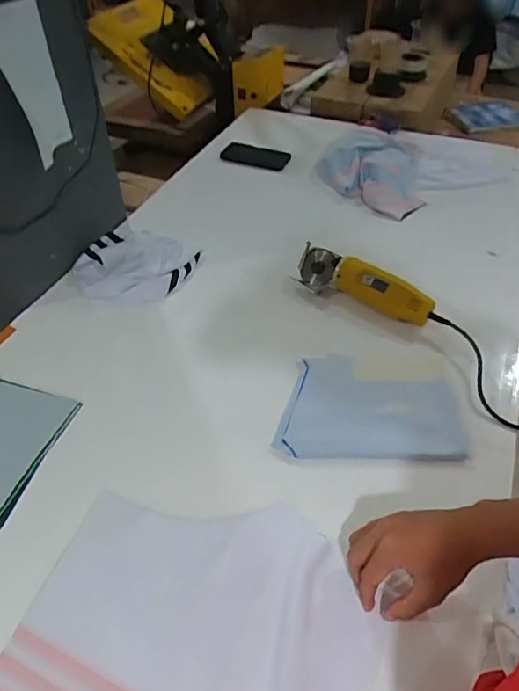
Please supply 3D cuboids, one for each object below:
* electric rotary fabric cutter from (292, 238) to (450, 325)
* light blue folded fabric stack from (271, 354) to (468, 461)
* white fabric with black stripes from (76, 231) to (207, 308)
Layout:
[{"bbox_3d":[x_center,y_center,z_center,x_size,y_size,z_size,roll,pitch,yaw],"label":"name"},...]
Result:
[{"bbox_3d":[0.184,-0.101,0.856,0.275,0.058,0.067,24,50,21],"label":"electric rotary fabric cutter"},{"bbox_3d":[0.152,0.080,0.717,0.240,0.014,0.183,4,46,3],"label":"light blue folded fabric stack"},{"bbox_3d":[-0.226,-0.153,0.942,0.229,0.036,0.186,-34,55,-29],"label":"white fabric with black stripes"}]

